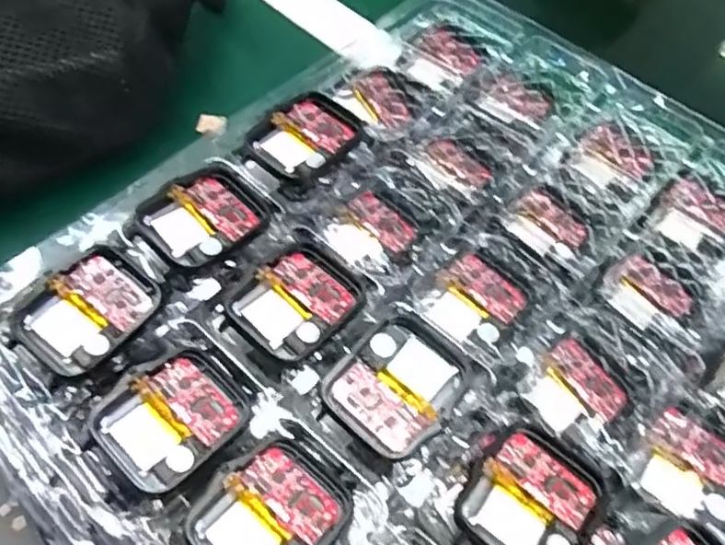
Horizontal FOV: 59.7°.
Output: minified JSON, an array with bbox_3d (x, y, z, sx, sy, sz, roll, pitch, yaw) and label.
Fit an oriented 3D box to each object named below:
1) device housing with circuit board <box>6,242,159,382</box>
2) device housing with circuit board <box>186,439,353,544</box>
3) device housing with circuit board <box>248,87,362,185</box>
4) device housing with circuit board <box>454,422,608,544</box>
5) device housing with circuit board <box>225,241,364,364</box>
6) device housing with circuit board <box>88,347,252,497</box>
[{"bbox_3d":[-0.093,0.013,0.215,0.036,0.012,0.042,39,63,19],"label":"device housing with circuit board"},{"bbox_3d":[-0.027,0.073,0.188,0.037,0.006,0.041,37,62,18],"label":"device housing with circuit board"},{"bbox_3d":[-0.024,-0.056,0.265,0.043,0.013,0.034,-36,66,-24],"label":"device housing with circuit board"},{"bbox_3d":[0.051,0.070,0.193,0.035,0.011,0.042,38,62,18],"label":"device housing with circuit board"},{"bbox_3d":[-0.022,0.010,0.224,0.043,0.008,0.035,-39,67,-25],"label":"device housing with circuit board"},{"bbox_3d":[-0.060,0.045,0.201,0.043,0.006,0.036,-38,67,-25],"label":"device housing with circuit board"}]

